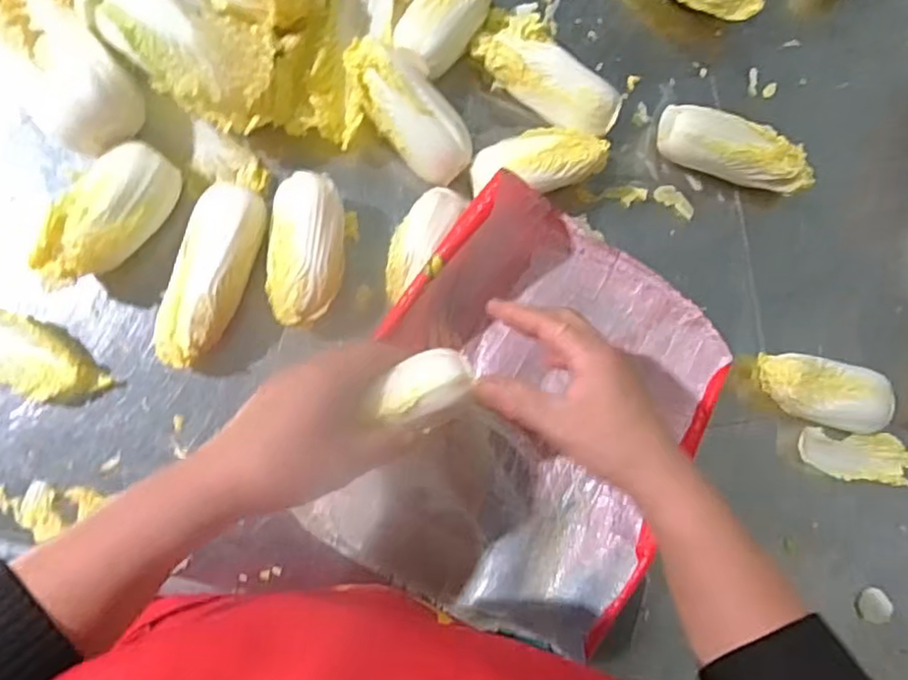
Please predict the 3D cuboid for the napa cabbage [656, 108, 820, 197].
[{"bbox_3d":[0.219,-0.145,0.528,0.121,0.044,0.043,15,82,-5],"label":"napa cabbage"}]

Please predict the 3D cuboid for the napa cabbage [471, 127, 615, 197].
[{"bbox_3d":[0.064,-0.132,0.507,0.109,0.047,0.050,-21,88,-7],"label":"napa cabbage"}]

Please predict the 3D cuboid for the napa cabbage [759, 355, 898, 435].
[{"bbox_3d":[0.287,0.042,0.522,0.098,0.034,0.049,13,83,-5],"label":"napa cabbage"}]

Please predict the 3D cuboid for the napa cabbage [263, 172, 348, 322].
[{"bbox_3d":[-0.105,-0.062,0.478,0.056,0.052,0.105,3,86,-6],"label":"napa cabbage"}]

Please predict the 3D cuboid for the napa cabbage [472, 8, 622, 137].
[{"bbox_3d":[0.074,-0.208,0.516,0.122,0.045,0.061,34,81,-2],"label":"napa cabbage"}]

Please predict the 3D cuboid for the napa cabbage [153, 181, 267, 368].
[{"bbox_3d":[-0.169,-0.044,0.465,0.046,0.054,0.130,18,84,-4],"label":"napa cabbage"}]

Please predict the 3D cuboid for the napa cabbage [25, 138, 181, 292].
[{"bbox_3d":[-0.238,-0.083,0.456,0.051,0.042,0.112,33,83,-3],"label":"napa cabbage"}]

